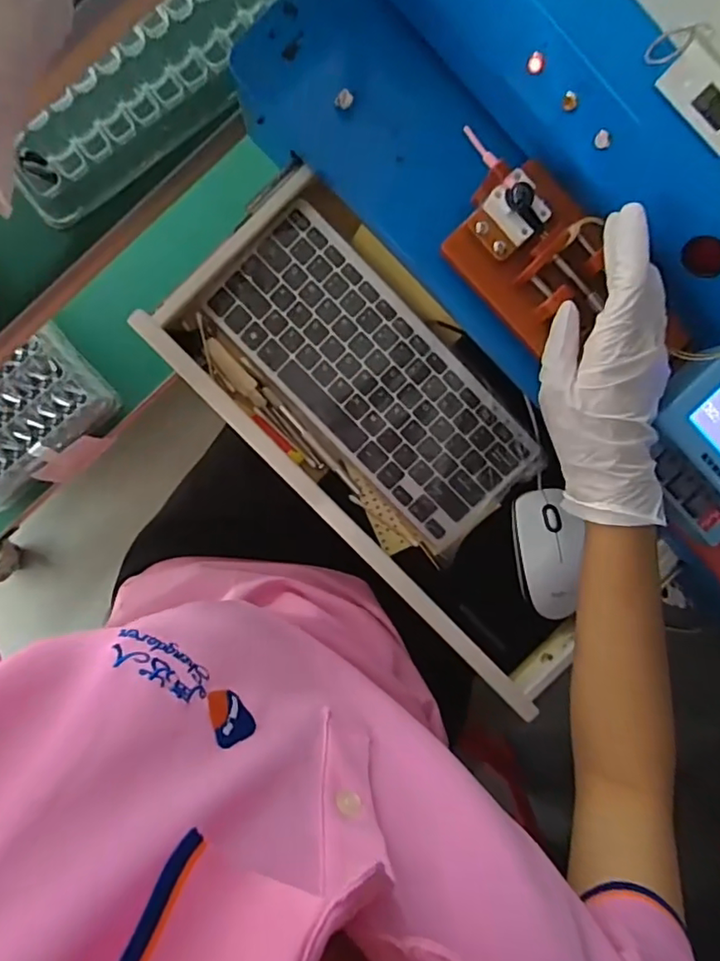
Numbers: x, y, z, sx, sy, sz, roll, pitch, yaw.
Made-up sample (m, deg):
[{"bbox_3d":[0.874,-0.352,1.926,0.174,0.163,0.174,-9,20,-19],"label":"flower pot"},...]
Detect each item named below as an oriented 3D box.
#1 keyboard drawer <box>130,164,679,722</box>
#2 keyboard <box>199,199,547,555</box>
[{"bbox_3d":[0.042,-0.019,0.453,0.183,0.044,0.410,-44,95,0],"label":"keyboard drawer"},{"bbox_3d":[0.013,-0.082,0.457,0.284,0.018,0.127,44,90,-5],"label":"keyboard"}]

